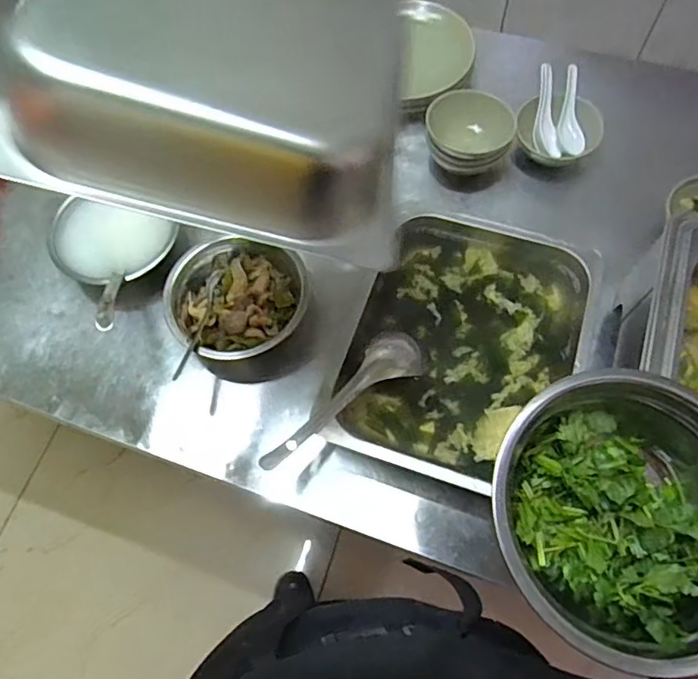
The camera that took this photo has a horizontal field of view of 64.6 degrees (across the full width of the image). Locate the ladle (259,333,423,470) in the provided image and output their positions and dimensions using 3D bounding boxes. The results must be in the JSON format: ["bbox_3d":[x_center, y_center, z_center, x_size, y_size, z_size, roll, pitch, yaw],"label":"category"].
[{"bbox_3d":[-0.005,0.066,0.603,0.225,0.040,0.058,-37,69,-29],"label":"ladle"}]

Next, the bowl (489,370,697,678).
[{"bbox_3d":[0.169,0.107,0.346,0.160,0.061,0.159,-1,66,2],"label":"bowl"}]

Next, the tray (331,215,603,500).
[{"bbox_3d":[0.131,0.001,0.643,0.259,0.056,0.313,20,69,11],"label":"tray"}]

